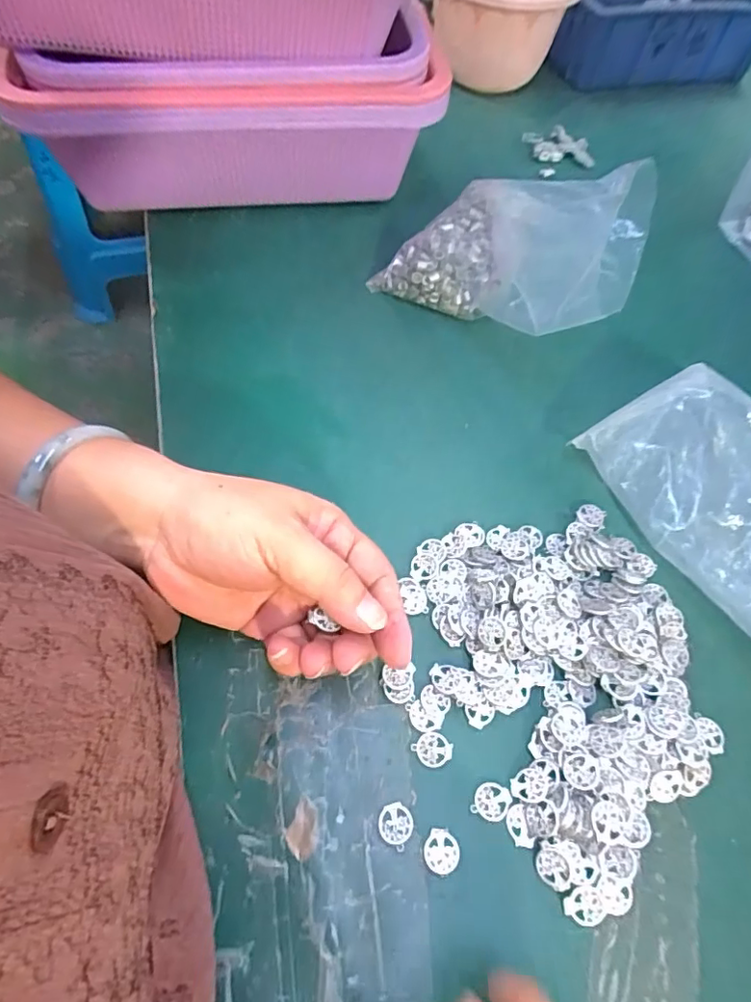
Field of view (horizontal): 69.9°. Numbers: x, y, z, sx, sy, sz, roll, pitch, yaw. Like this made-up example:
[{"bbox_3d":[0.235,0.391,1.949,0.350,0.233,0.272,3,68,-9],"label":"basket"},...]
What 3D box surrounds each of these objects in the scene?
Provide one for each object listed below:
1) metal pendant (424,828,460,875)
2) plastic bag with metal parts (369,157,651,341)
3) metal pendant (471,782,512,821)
[{"bbox_3d":[0.029,0.150,0.229,0.015,0.004,0.016,4,60,-2],"label":"metal pendant"},{"bbox_3d":[0.090,-0.172,0.369,0.164,0.089,0.124,28,62,12],"label":"plastic bag with metal parts"},{"bbox_3d":[0.052,0.134,0.240,0.015,0.004,0.015,2,60,-3],"label":"metal pendant"}]

